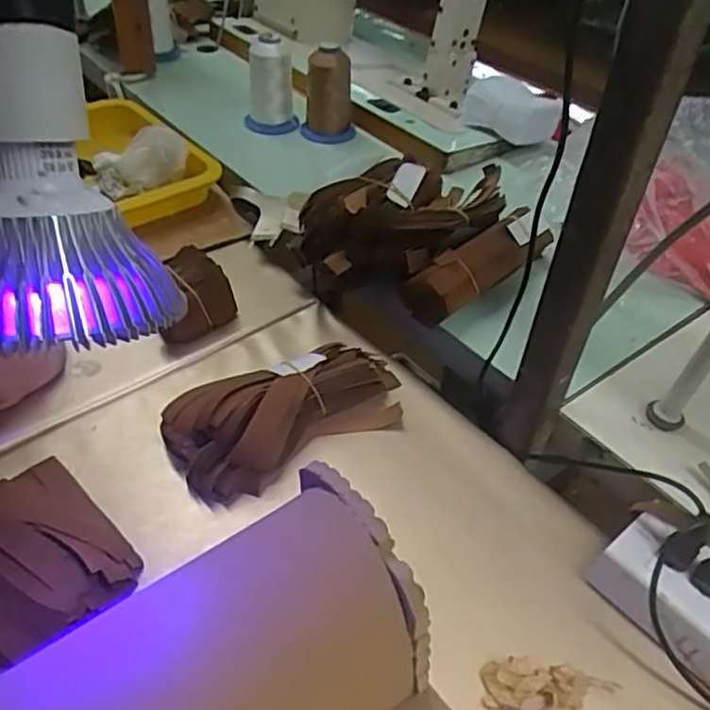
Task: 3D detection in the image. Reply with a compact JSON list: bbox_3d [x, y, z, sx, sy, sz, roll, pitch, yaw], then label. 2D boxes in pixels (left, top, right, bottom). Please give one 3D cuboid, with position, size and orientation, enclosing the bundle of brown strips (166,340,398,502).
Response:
[{"bbox_3d":[-0.050,0.039,0.527,0.190,0.044,0.094,-19,47,-22],"label":"bundle of brown strips"}]

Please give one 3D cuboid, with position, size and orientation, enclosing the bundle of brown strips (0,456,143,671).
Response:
[{"bbox_3d":[-0.222,0.137,0.427,0.133,0.033,0.142,-32,54,-32],"label":"bundle of brown strips"}]

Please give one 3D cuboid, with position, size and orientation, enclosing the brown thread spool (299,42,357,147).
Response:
[{"bbox_3d":[-0.032,-0.314,0.810,0.060,0.112,0.057,2,43,-2],"label":"brown thread spool"}]

